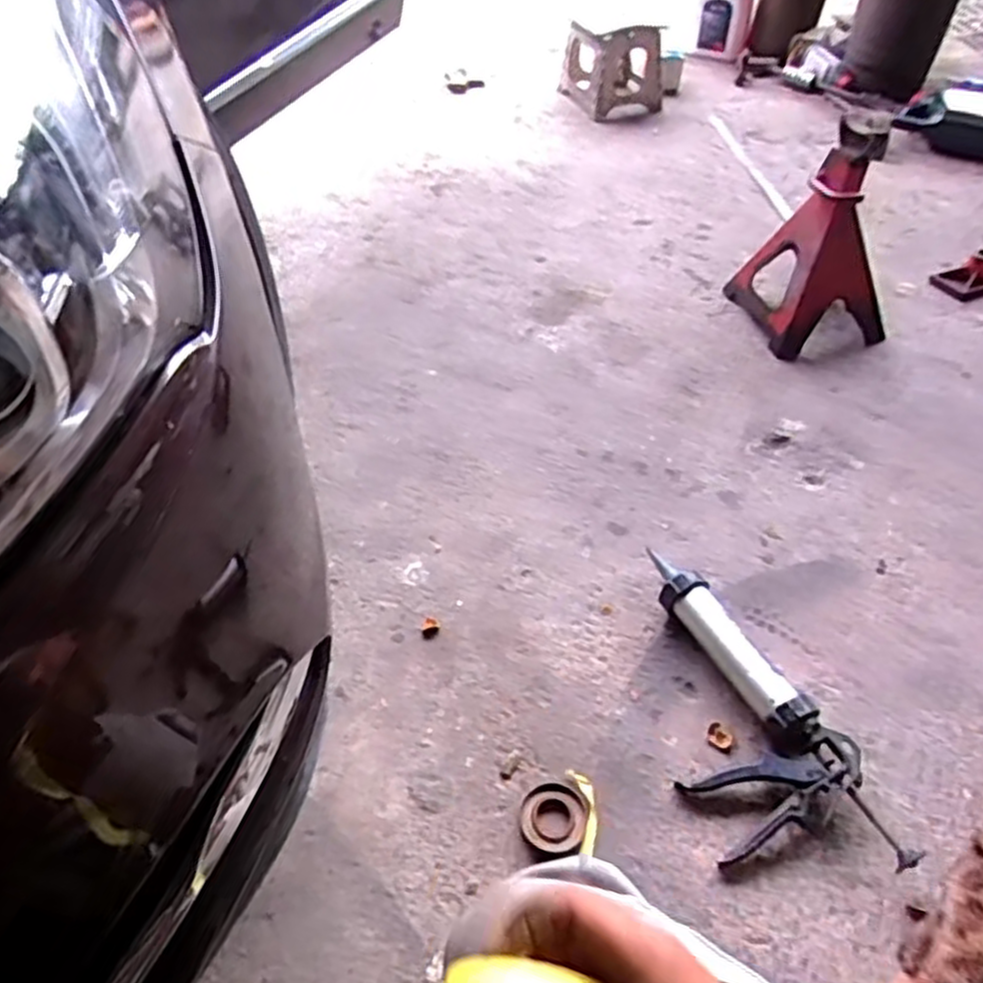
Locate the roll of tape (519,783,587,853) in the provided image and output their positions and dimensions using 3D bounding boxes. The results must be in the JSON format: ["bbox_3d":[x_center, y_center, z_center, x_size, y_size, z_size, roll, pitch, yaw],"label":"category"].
[{"bbox_3d":[0.073,0.381,0.846,0.076,0.018,0.076,-2,47,2],"label":"roll of tape"}]

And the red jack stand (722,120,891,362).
[{"bbox_3d":[0.640,-0.491,1.375,0.214,0.383,0.229,-12,47,-7],"label":"red jack stand"}]

